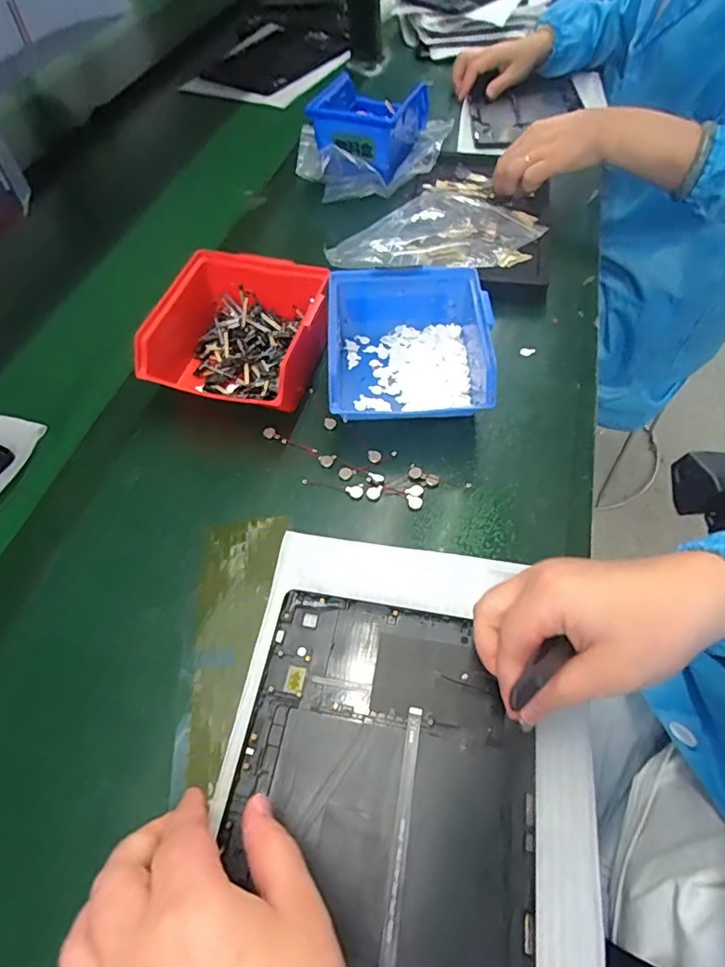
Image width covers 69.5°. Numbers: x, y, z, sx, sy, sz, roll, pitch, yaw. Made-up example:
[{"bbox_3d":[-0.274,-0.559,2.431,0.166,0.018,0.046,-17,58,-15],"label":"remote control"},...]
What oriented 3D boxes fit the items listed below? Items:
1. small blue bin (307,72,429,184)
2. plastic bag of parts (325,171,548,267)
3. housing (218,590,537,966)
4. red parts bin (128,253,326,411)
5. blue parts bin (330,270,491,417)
[{"bbox_3d":[0.009,-0.441,0.641,0.103,0.064,0.138,19,58,18],"label":"small blue bin"},{"bbox_3d":[0.069,-0.282,0.555,0.224,0.045,0.164,-10,53,-2],"label":"plastic bag of parts"},{"bbox_3d":[0.008,0.172,0.266,0.153,0.007,0.225,6,57,7],"label":"housing"},{"bbox_3d":[-0.105,-0.120,0.436,0.144,0.065,0.141,18,58,12],"label":"red parts bin"},{"bbox_3d":[0.035,-0.108,0.425,0.127,0.063,0.128,1,56,1],"label":"blue parts bin"}]

